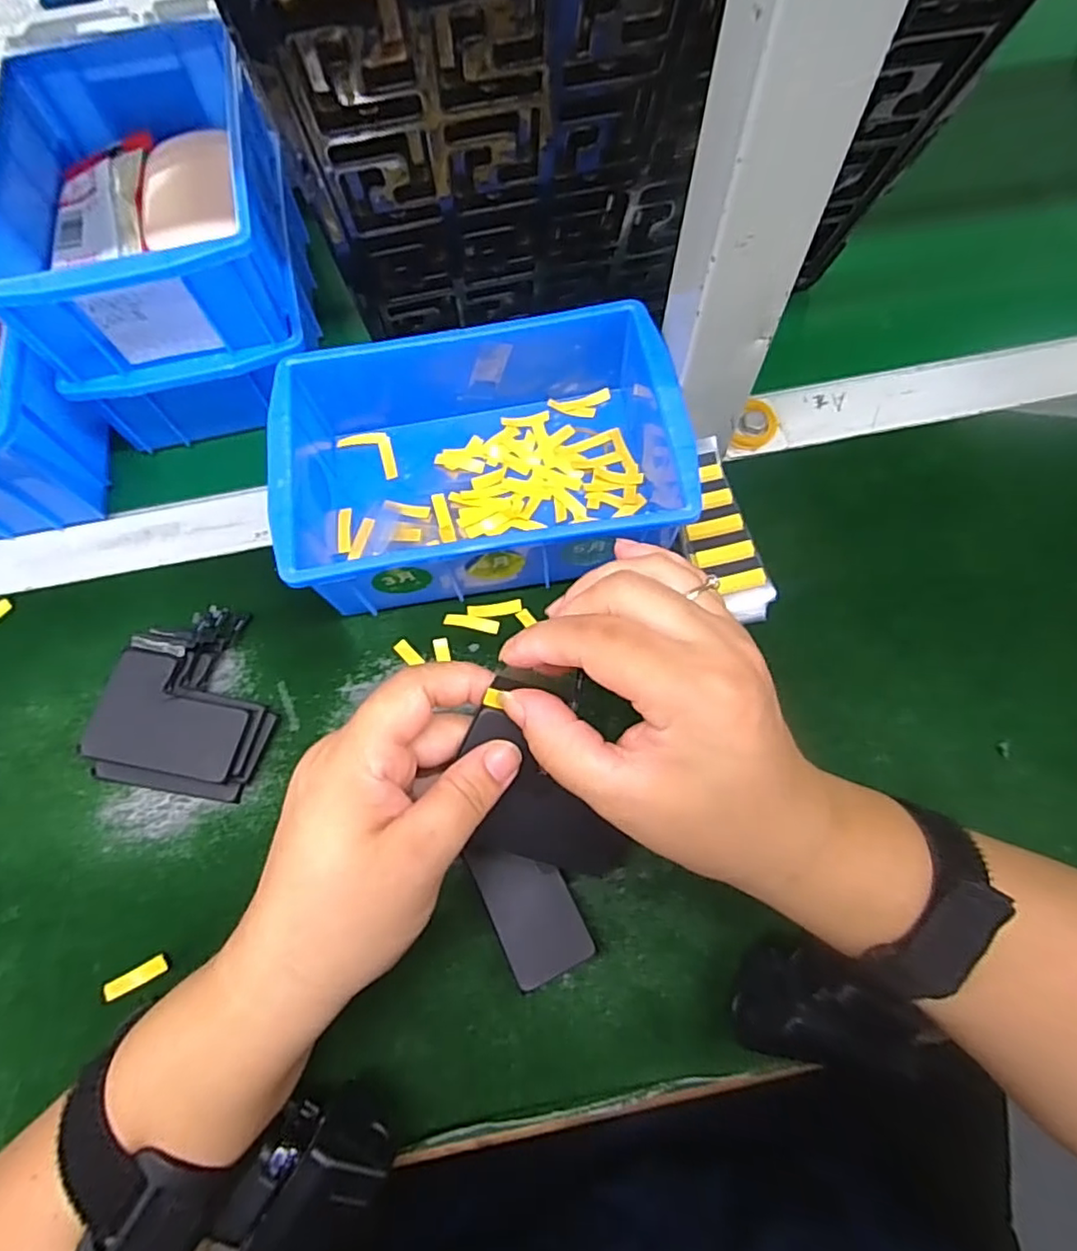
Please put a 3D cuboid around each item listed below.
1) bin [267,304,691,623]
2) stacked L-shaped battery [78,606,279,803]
[{"bbox_3d":[-0.029,-0.084,0.331,0.196,0.070,0.131,-9,66,-1],"label":"bin"},{"bbox_3d":[-0.172,0.036,0.314,0.084,0.021,0.093,8,67,6],"label":"stacked L-shaped battery"}]

